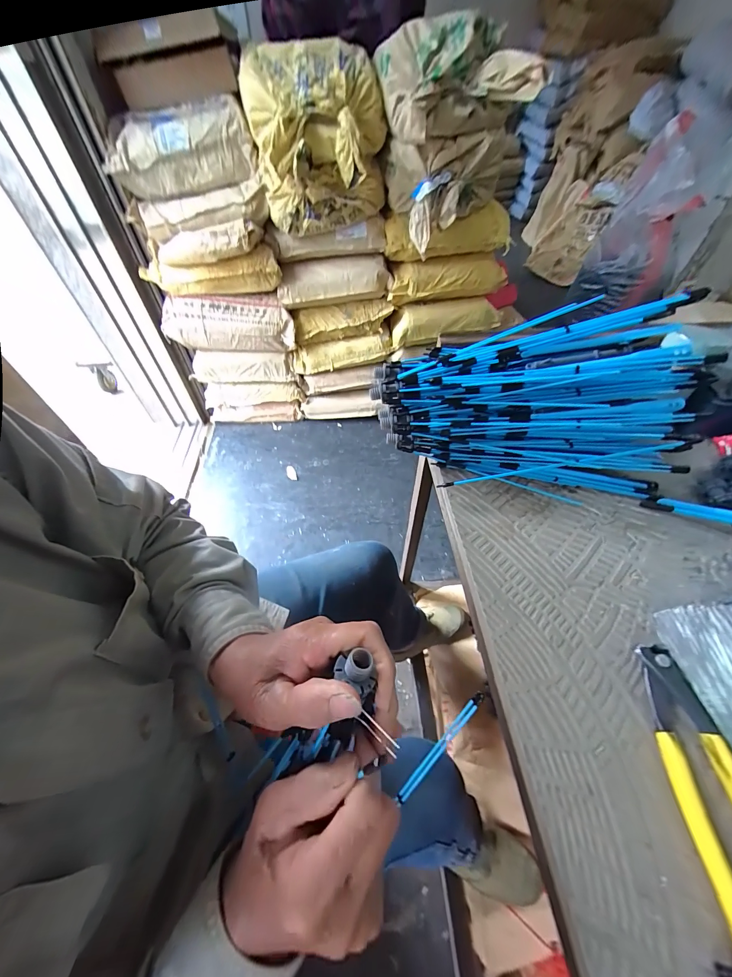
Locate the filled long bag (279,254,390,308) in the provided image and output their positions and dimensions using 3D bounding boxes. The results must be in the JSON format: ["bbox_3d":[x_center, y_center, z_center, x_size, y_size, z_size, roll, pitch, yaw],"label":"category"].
[{"bbox_3d":[-0.121,-0.769,1.234,0.408,0.134,0.105,-11,52,-8],"label":"filled long bag"}]

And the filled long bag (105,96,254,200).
[{"bbox_3d":[-0.519,-0.972,0.960,0.398,0.180,0.168,-3,51,-2],"label":"filled long bag"}]

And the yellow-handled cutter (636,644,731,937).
[{"bbox_3d":[0.236,0.199,0.230,0.046,0.015,0.161,5,52,4],"label":"yellow-handled cutter"}]

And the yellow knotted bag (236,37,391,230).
[{"bbox_3d":[-0.137,-1.002,0.991,0.381,0.361,0.339,-4,51,-2],"label":"yellow knotted bag"}]

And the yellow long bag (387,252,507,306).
[{"bbox_3d":[0.299,-0.767,1.224,0.432,0.128,0.085,-7,52,-5],"label":"yellow long bag"}]

